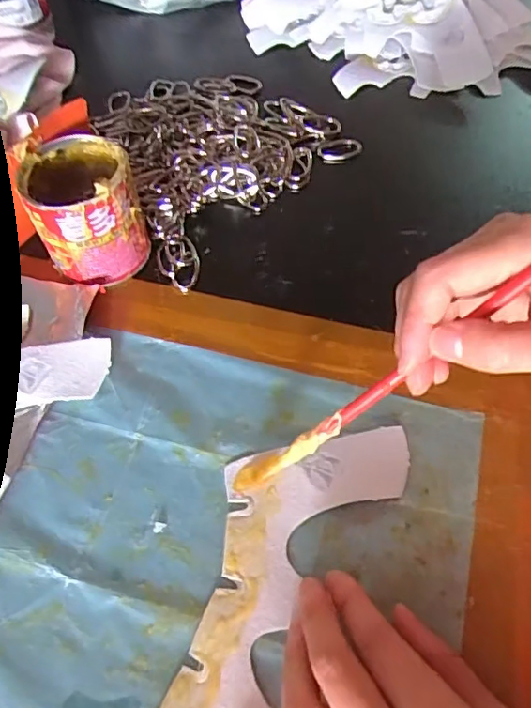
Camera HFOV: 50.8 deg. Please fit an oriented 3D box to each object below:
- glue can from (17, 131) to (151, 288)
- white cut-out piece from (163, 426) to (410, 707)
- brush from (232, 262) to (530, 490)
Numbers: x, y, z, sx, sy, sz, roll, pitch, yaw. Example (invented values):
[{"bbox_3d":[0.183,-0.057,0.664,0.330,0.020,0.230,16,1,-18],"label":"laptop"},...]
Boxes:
[{"bbox_3d":[-0.112,-0.089,0.356,0.063,0.072,0.062,-2,57,2],"label":"glue can"},{"bbox_3d":[-0.005,0.116,0.257,0.078,0.008,0.215,22,60,16],"label":"white cut-out piece"},{"bbox_3d":[0.075,-0.008,0.235,0.259,0.008,0.013,-41,54,26],"label":"brush"}]

